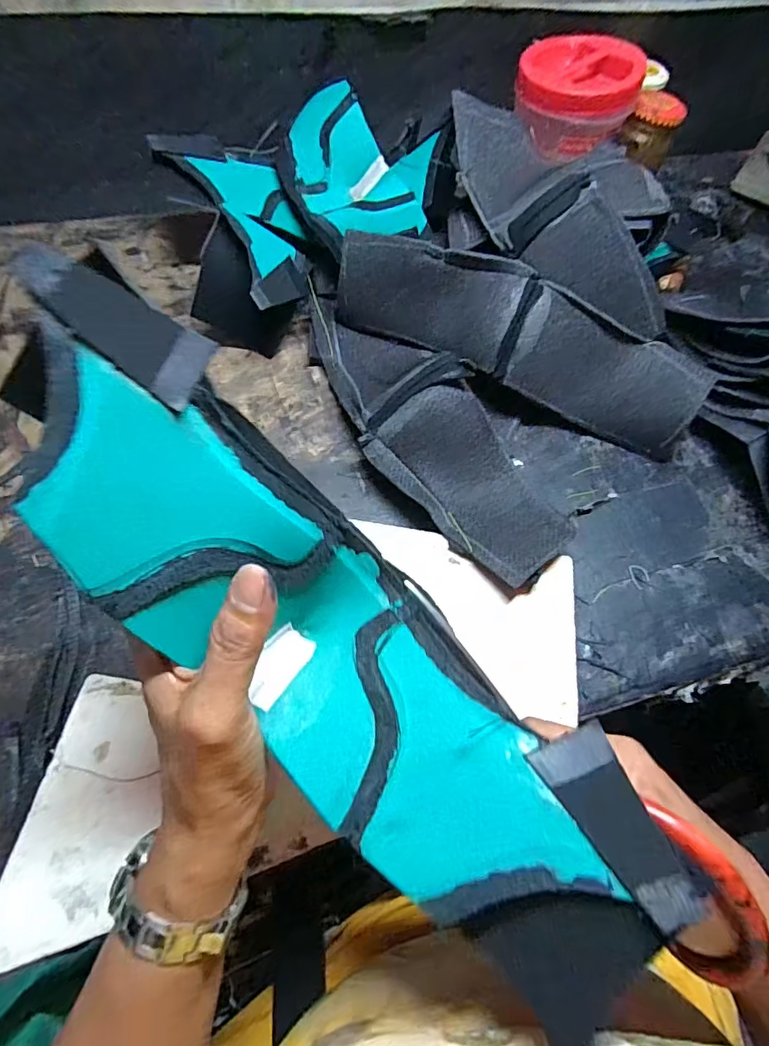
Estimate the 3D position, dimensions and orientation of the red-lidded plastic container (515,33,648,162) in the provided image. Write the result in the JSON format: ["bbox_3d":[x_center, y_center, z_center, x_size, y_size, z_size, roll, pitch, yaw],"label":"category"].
[{"bbox_3d":[0.193,-0.433,0.531,0.118,0.068,0.099,20,62,7],"label":"red-lidded plastic container"}]

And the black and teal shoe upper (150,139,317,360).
[{"bbox_3d":[-0.126,-0.264,0.481,0.123,0.090,0.201,-14,63,-12],"label":"black and teal shoe upper"}]

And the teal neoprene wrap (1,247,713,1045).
[{"bbox_3d":[-0.023,0.043,0.202,0.314,0.087,0.090,47,67,-2],"label":"teal neoprene wrap"}]

